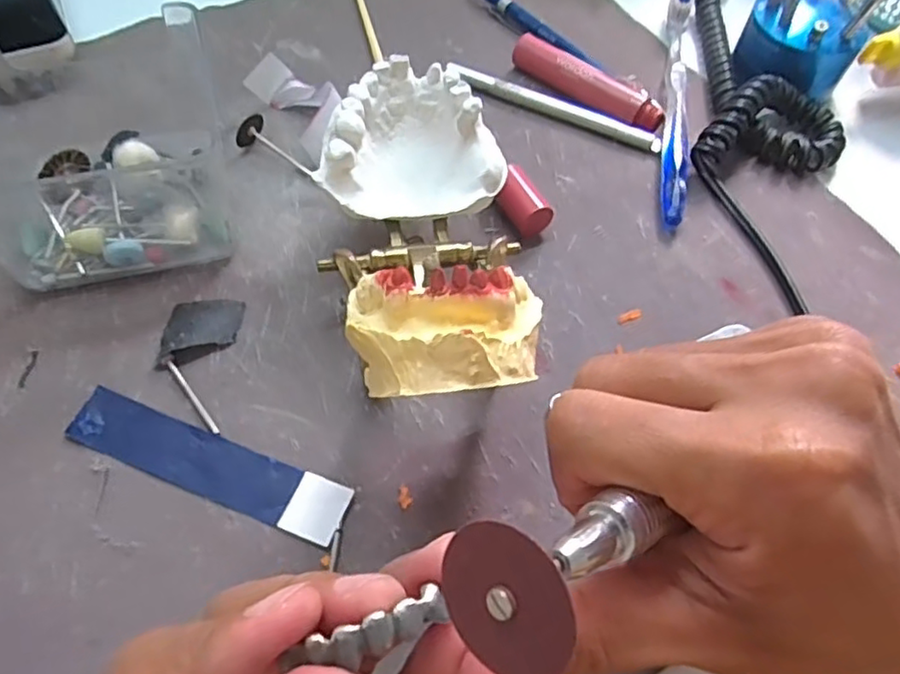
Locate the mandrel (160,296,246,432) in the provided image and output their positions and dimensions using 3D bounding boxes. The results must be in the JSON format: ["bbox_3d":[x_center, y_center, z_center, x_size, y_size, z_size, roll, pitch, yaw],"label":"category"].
[{"bbox_3d":[-0.097,0.008,0.243,0.027,0.007,0.055,0,58,-4],"label":"mandrel"}]

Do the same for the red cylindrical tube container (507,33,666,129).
[{"bbox_3d":[0.071,-0.132,0.336,0.088,0.018,0.017,40,64,19],"label":"red cylindrical tube container"}]

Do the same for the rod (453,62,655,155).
[{"bbox_3d":[0.053,-0.118,0.332,0.114,0.009,0.007,23,60,10],"label":"rod"}]

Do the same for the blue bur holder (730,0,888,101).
[{"bbox_3d":[0.191,-0.169,0.335,0.056,0.072,0.058,31,61,14],"label":"blue bur holder"}]

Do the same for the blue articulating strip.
[{"bbox_3d":[-0.084,0.044,0.224,0.102,0.004,0.021,19,59,8],"label":"blue articulating strip"}]

